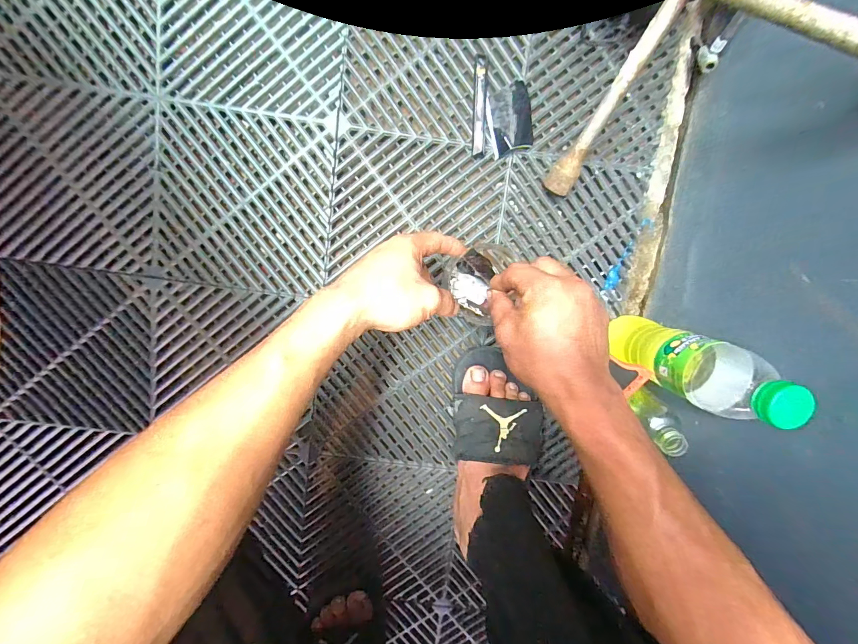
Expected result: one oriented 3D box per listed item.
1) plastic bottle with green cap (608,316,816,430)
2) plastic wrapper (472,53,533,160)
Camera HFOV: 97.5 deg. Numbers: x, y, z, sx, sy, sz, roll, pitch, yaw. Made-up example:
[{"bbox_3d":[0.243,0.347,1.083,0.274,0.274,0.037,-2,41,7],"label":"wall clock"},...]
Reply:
[{"bbox_3d":[0.246,0.042,0.355,0.061,0.205,0.063,16,98,-3],"label":"plastic bottle with green cap"},{"bbox_3d":[0.084,-0.240,0.422,0.068,0.014,0.099,-1,99,-1],"label":"plastic wrapper"}]

